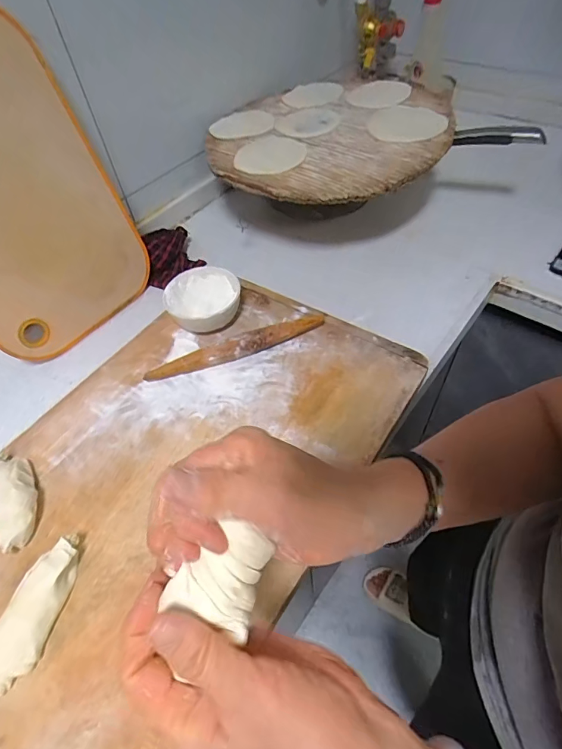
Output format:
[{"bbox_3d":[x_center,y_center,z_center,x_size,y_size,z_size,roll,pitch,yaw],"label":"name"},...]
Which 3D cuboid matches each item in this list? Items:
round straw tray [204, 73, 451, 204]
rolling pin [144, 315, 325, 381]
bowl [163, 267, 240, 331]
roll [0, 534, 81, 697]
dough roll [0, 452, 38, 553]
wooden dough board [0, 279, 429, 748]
[{"bbox_3d":[0.094,-0.445,0.761,0.396,0.031,0.461,16,56,17],"label":"round straw tray"},{"bbox_3d":[-0.060,-0.038,0.588,0.255,0.033,0.029,-18,53,-8],"label":"rolling pin"},{"bbox_3d":[-0.113,-0.105,0.631,0.109,0.053,0.109,-3,53,3],"label":"bowl"},{"bbox_3d":[-0.236,0.224,0.406,0.045,0.029,0.131,11,55,13],"label":"roll"},{"bbox_3d":[-0.302,0.133,0.479,0.044,0.036,0.124,-24,55,-13],"label":"dough roll"},{"bbox_3d":[-0.121,0.098,0.496,0.370,0.033,0.590,27,59,24],"label":"wooden dough board"}]

